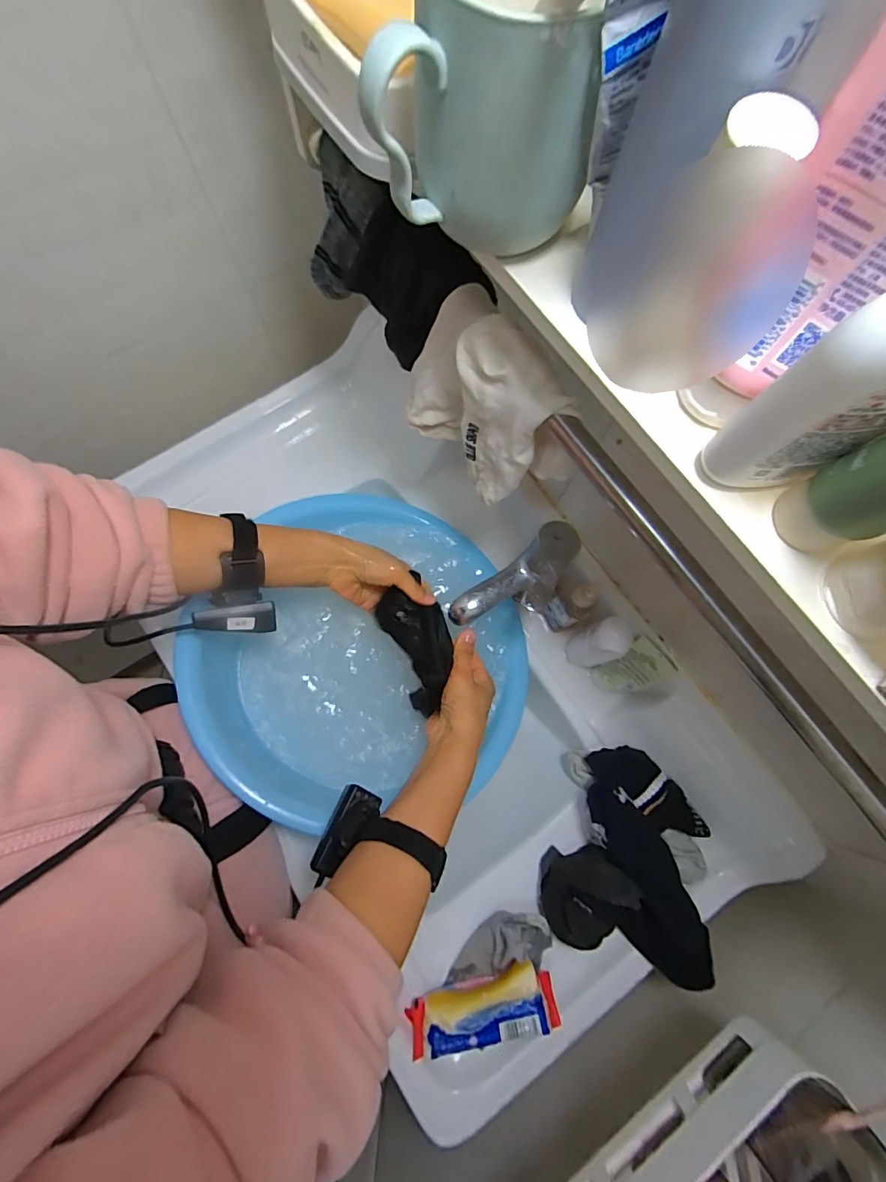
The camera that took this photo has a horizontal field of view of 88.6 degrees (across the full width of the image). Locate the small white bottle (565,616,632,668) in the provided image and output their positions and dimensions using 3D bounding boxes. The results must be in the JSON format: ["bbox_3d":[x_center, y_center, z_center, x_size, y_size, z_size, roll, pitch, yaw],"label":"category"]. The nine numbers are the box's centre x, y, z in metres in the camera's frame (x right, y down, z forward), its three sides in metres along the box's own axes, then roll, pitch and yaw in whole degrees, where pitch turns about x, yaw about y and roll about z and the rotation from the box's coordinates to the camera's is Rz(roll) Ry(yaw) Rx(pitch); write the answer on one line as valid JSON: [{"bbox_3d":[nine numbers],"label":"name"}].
[{"bbox_3d":[0.170,0.058,0.502,0.039,0.127,0.041,0,77,-1],"label":"small white bottle"}]

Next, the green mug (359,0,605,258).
[{"bbox_3d":[0.024,-0.205,0.188,0.080,0.084,0.105,22,78,4],"label":"green mug"}]

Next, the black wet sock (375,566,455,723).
[{"bbox_3d":[-0.024,0.055,0.479,0.063,0.046,0.136,-21,70,-6],"label":"black wet sock"}]

